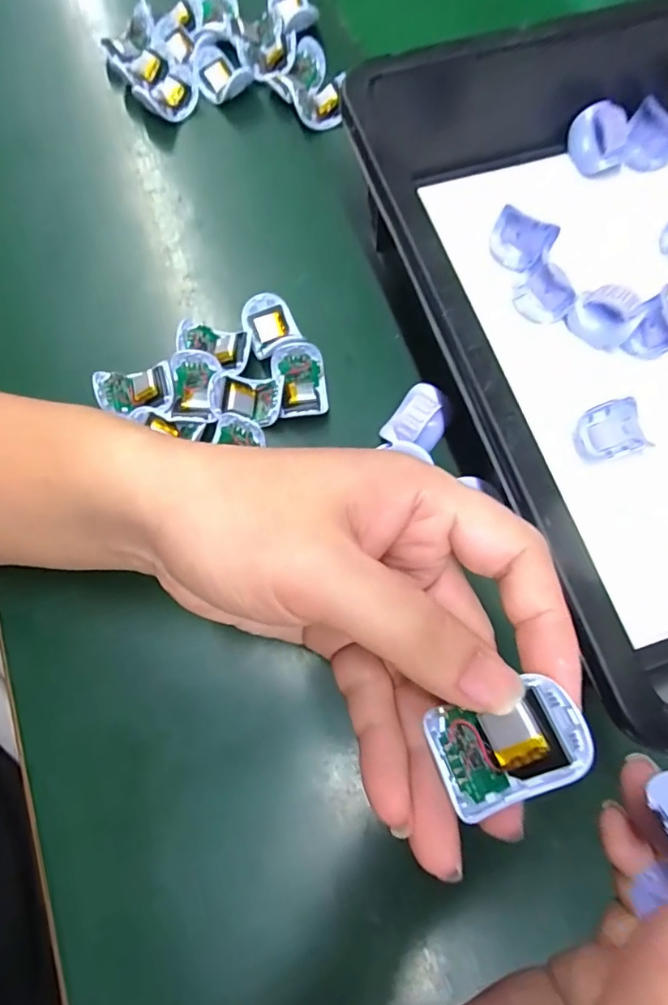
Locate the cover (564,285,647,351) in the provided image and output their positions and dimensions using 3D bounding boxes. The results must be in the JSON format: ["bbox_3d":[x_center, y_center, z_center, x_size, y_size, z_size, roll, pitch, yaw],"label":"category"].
[{"bbox_3d":[0.156,-0.107,0.303,0.034,0.027,0.021,43,77,11],"label":"cover"}]

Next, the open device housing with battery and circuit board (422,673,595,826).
[{"bbox_3d":[0.050,0.069,0.147,0.040,0.013,0.029,-16,74,-5],"label":"open device housing with battery and circuit board"}]

